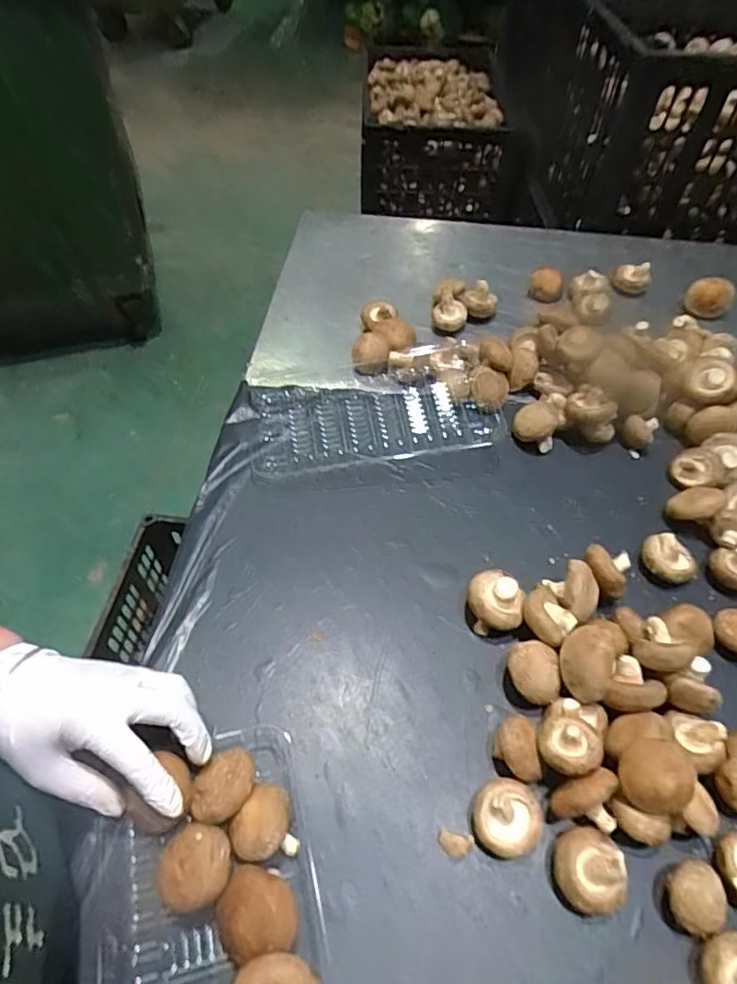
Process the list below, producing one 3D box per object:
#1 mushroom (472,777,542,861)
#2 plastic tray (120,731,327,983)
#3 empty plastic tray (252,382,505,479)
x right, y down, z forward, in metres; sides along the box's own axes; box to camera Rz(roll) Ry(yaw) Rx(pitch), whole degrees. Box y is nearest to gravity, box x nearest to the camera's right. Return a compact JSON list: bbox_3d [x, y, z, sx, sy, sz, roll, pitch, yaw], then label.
[{"bbox_3d":[0.091,0.209,0.360,0.046,0.016,0.042,5,76,8],"label":"mushroom"},{"bbox_3d":[-0.085,0.256,0.311,0.115,0.042,0.225,-8,53,-10],"label":"plastic tray"},{"bbox_3d":[0.008,-0.069,0.566,0.235,0.030,0.103,-3,53,-6],"label":"empty plastic tray"}]

